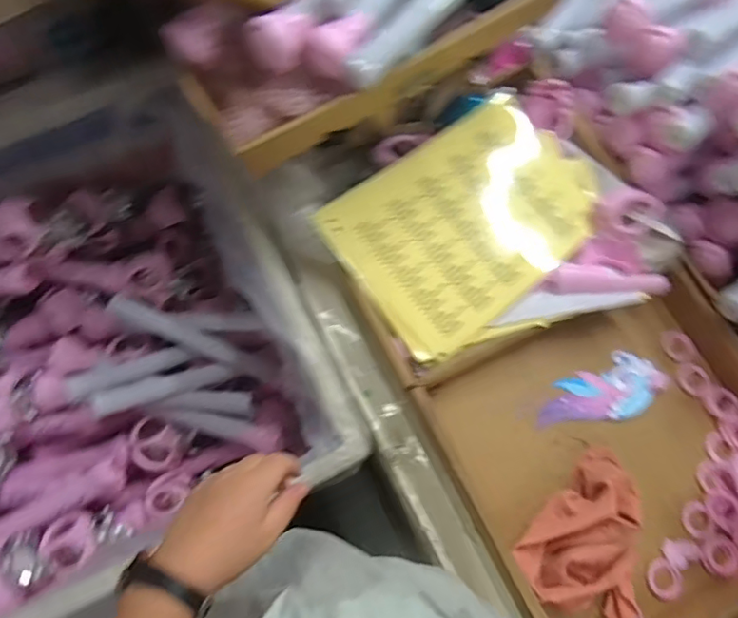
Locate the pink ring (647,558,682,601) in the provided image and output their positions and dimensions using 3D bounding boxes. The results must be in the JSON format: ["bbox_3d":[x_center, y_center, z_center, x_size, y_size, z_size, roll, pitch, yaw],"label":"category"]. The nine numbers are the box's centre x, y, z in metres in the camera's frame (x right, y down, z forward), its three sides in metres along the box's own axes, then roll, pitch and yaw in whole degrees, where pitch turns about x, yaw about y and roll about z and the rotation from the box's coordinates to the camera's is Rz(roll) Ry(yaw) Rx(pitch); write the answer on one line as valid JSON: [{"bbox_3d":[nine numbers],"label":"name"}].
[{"bbox_3d":[0.326,0.299,0.613,0.037,0.005,0.043,-15,73,-7],"label":"pink ring"}]

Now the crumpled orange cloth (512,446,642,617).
[{"bbox_3d":[0.252,0.255,0.598,0.132,0.051,0.168,43,75,11],"label":"crumpled orange cloth"}]

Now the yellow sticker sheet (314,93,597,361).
[{"bbox_3d":[0.128,-0.113,0.685,0.322,0.025,0.223,-38,86,-14],"label":"yellow sticker sheet"}]

